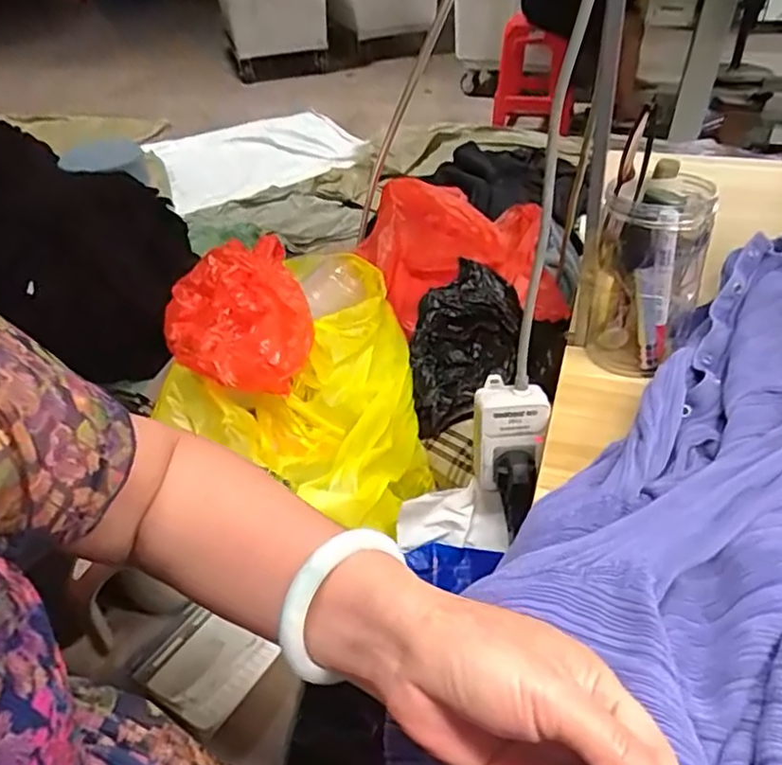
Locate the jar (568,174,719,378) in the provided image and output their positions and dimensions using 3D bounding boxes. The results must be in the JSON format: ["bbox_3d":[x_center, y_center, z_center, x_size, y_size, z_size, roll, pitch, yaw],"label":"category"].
[{"bbox_3d":[0.212,-0.086,0.548,0.095,0.154,0.073,12,42,19],"label":"jar"}]

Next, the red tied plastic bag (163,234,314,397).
[{"bbox_3d":[-0.158,-0.073,0.652,0.139,0.085,0.197,-16,40,-15],"label":"red tied plastic bag"}]

